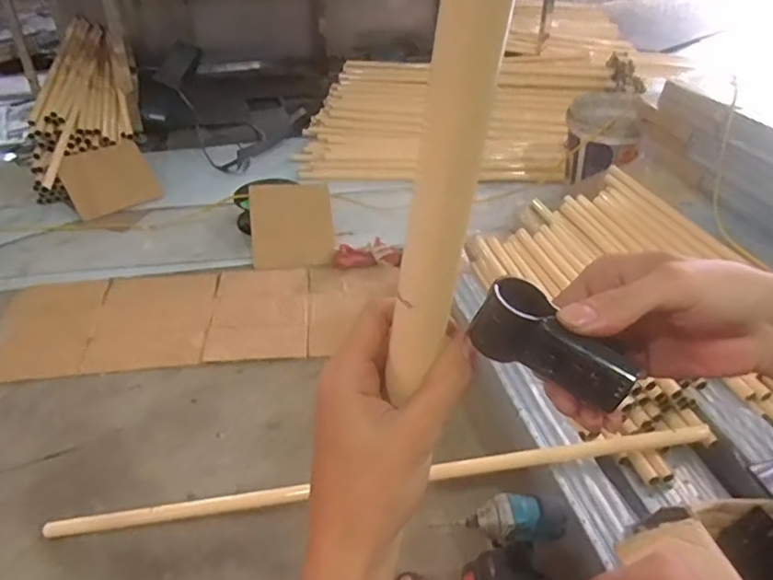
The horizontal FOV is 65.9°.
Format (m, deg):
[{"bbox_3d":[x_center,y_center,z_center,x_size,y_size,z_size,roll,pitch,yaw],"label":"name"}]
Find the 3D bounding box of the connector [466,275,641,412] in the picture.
[{"bbox_3d":[0.084,0.027,0.303,0.078,0.031,0.031,33,46,8],"label":"connector"}]

